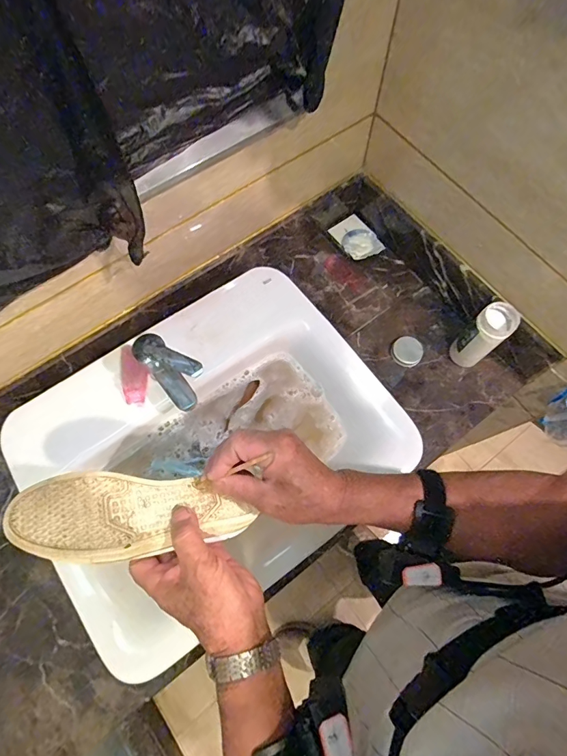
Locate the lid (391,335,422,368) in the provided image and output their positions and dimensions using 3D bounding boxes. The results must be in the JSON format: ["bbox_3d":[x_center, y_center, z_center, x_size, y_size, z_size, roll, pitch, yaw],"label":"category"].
[{"bbox_3d":[0.240,-0.052,0.783,0.060,0.006,0.058,0,71,0],"label":"lid"}]

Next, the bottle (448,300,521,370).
[{"bbox_3d":[0.353,-0.073,0.723,0.058,0.147,0.058,-36,75,-12],"label":"bottle"}]

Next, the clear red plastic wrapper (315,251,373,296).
[{"bbox_3d":[0.124,-0.225,0.855,0.134,0.004,0.045,43,76,13],"label":"clear red plastic wrapper"}]

